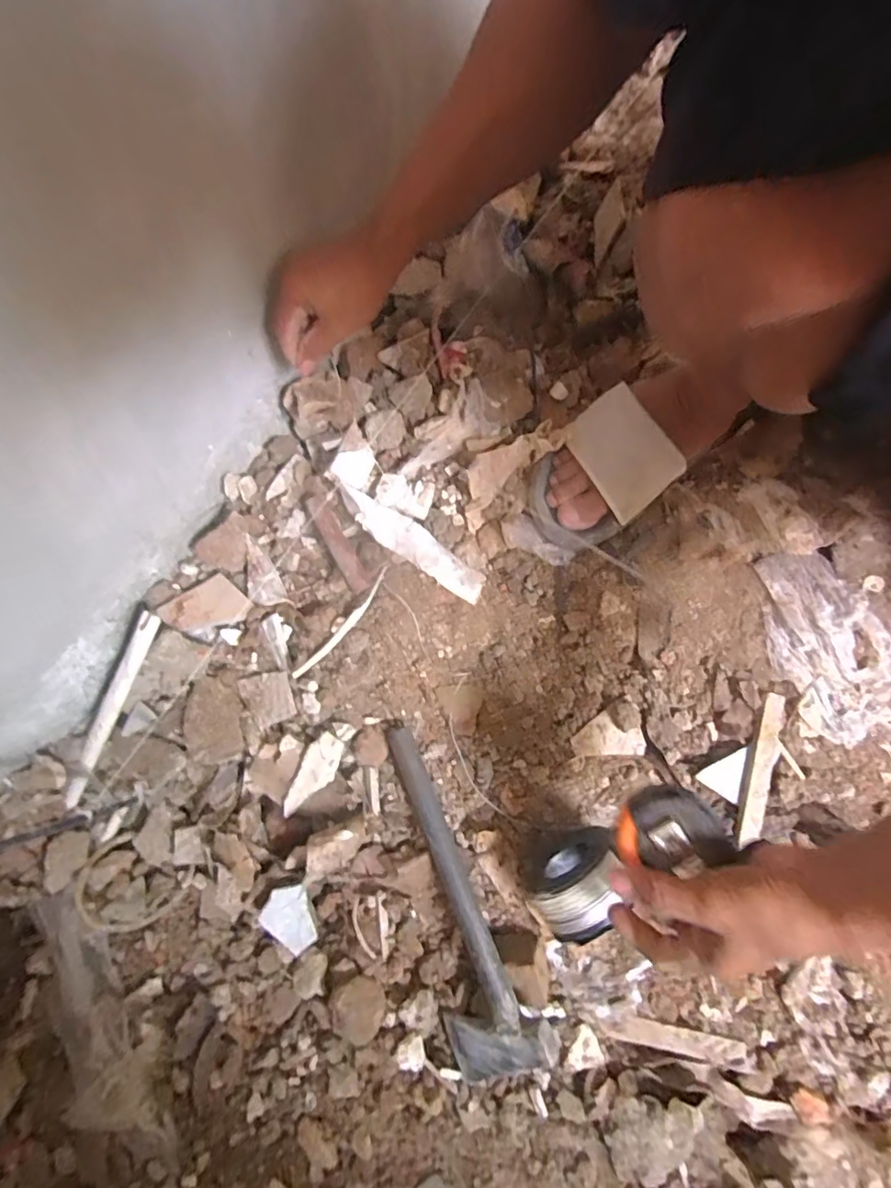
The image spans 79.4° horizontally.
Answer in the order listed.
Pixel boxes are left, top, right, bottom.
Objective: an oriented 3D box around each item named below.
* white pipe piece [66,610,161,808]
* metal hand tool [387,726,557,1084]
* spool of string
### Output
[{"bbox_3d":[-0.324,0.114,0.518,0.016,0.011,0.217,29,100,5],"label":"white pipe piece"},{"bbox_3d":[0.016,0.253,0.450,0.078,0.049,0.285,-14,80,-2],"label":"metal hand tool"},{"bbox_3d":[0.109,0.234,0.441,0.082,0.081,0.047,-32,81,-5],"label":"spool of string"}]

